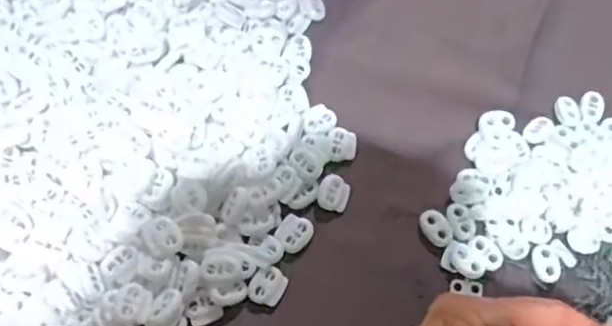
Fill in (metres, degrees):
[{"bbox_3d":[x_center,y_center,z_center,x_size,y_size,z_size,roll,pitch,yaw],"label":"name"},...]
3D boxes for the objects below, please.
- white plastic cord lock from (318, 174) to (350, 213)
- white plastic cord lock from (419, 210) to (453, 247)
[{"bbox_3d":[0.017,0.018,0.374,0.018,0.005,0.022,14,69,4],"label":"white plastic cord lock"},{"bbox_3d":[0.077,0.038,0.368,0.014,0.004,0.023,-33,73,-13],"label":"white plastic cord lock"}]

